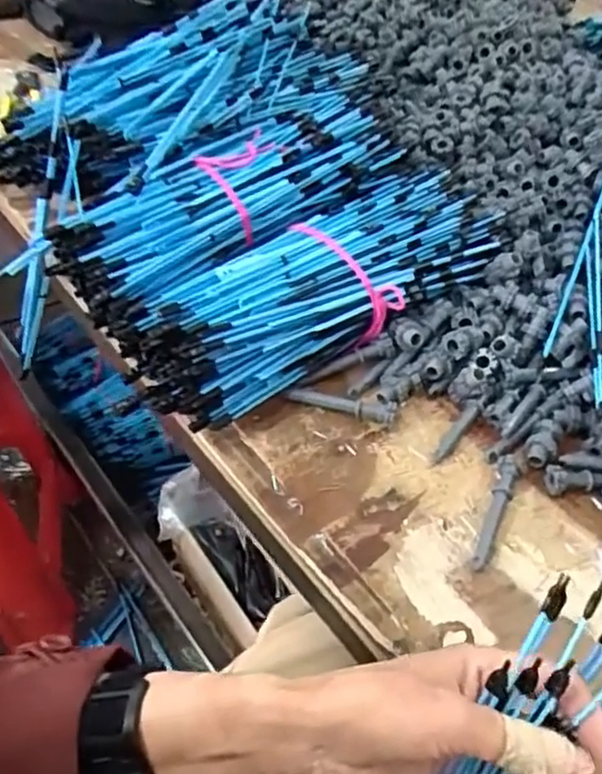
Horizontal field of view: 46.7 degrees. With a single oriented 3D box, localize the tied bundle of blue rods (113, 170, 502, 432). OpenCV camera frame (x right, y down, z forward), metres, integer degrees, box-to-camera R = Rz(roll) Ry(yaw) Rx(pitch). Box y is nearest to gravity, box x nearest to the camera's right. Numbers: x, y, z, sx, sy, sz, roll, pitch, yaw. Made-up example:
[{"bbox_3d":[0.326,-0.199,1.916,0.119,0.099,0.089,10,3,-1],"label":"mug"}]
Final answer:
[{"bbox_3d":[0.022,-0.091,0.609,0.361,0.065,0.118,-29,55,-27],"label":"tied bundle of blue rods"}]

